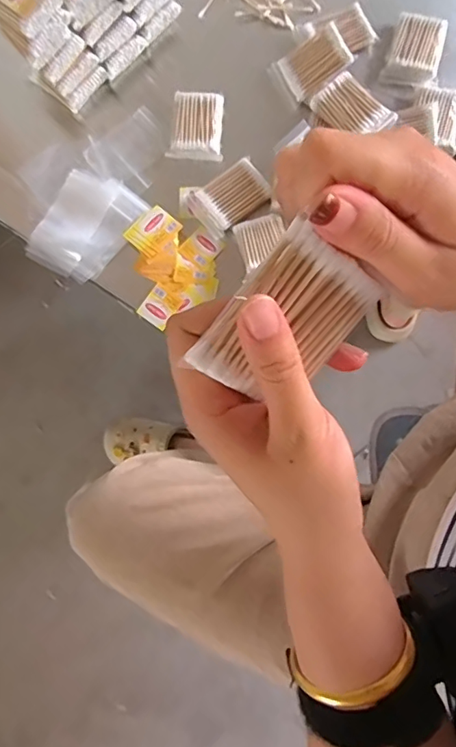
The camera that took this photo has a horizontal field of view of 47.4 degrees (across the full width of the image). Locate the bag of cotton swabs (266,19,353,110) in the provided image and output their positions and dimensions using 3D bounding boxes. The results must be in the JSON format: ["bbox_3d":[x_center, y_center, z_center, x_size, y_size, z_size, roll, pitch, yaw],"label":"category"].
[{"bbox_3d":[0.096,-0.362,0.607,0.084,0.014,0.062,-33,86,24],"label":"bag of cotton swabs"}]

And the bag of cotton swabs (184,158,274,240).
[{"bbox_3d":[0.001,-0.204,0.596,0.085,0.016,0.061,-37,80,-6],"label":"bag of cotton swabs"}]

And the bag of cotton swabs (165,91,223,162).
[{"bbox_3d":[-0.036,-0.292,0.615,0.060,0.017,0.082,6,79,2],"label":"bag of cotton swabs"}]

